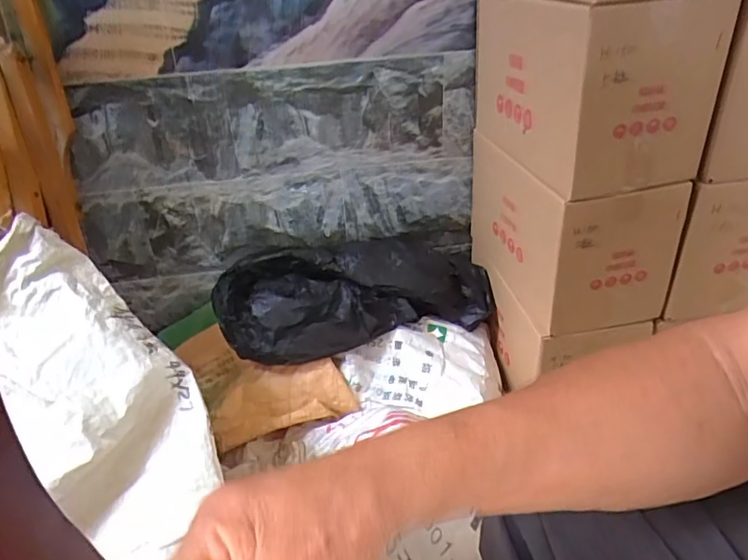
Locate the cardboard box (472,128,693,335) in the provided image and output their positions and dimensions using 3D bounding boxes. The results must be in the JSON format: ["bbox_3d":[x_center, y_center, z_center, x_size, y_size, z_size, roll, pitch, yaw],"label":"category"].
[{"bbox_3d":[0.323,-0.109,0.949,0.212,0.241,0.382,-7,32,-6],"label":"cardboard box"}]

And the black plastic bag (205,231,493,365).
[{"bbox_3d":[-0.028,0.015,1.061,0.552,0.141,0.225,-14,33,-17],"label":"black plastic bag"}]

